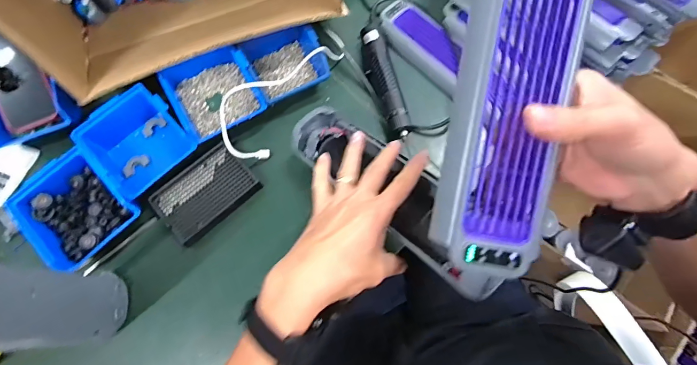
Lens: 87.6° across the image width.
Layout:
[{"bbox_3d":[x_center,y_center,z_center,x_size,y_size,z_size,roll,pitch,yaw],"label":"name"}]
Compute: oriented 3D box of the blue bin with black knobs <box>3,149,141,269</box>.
[{"bbox_3d":[-0.374,0.034,0.503,0.142,0.062,0.115,43,77,13],"label":"blue bin with black knobs"}]

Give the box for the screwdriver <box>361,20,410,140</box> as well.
[{"bbox_3d":[0.054,-0.161,0.573,0.040,0.035,0.204,-12,72,-4],"label":"screwdriver"}]

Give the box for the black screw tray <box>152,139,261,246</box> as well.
[{"bbox_3d":[-0.210,0.014,0.534,0.135,0.014,0.099,-41,75,-12],"label":"black screw tray"}]

